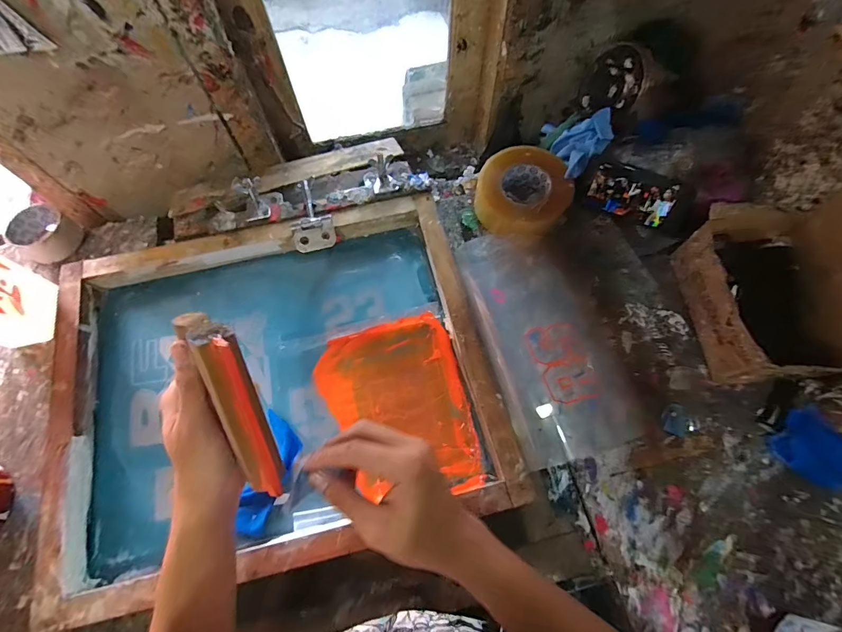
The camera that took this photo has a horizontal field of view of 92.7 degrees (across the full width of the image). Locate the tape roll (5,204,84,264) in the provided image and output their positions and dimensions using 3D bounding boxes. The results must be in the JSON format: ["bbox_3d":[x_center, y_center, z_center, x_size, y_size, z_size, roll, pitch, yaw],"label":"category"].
[{"bbox_3d":[-0.591,-0.128,0.630,0.081,0.048,0.081,0,67,1],"label":"tape roll"}]

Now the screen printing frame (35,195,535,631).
[{"bbox_3d":[-0.184,0.080,0.545,0.550,0.055,0.439,-14,68,-5],"label":"screen printing frame"}]

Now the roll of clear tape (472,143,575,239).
[{"bbox_3d":[0.164,-0.195,0.636,0.135,0.063,0.134,0,67,1],"label":"roll of clear tape"}]

